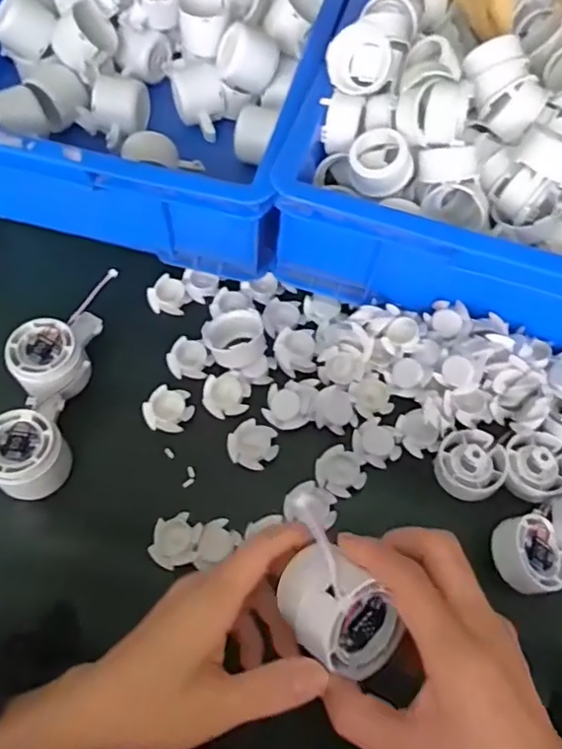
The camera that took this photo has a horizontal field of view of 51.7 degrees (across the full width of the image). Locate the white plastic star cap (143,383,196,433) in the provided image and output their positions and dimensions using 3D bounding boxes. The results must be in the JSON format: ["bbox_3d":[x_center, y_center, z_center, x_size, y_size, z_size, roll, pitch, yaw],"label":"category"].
[{"bbox_3d":[-0.097,0.030,0.500,0.041,0.010,0.038,7,66,4],"label":"white plastic star cap"}]

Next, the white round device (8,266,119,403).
[{"bbox_3d":[-0.181,-0.032,0.505,0.061,0.051,0.118,31,66,14],"label":"white round device"}]

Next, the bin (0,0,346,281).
[{"bbox_3d":[-0.135,-0.388,0.643,0.394,0.133,0.535,14,66,7],"label":"bin"}]

